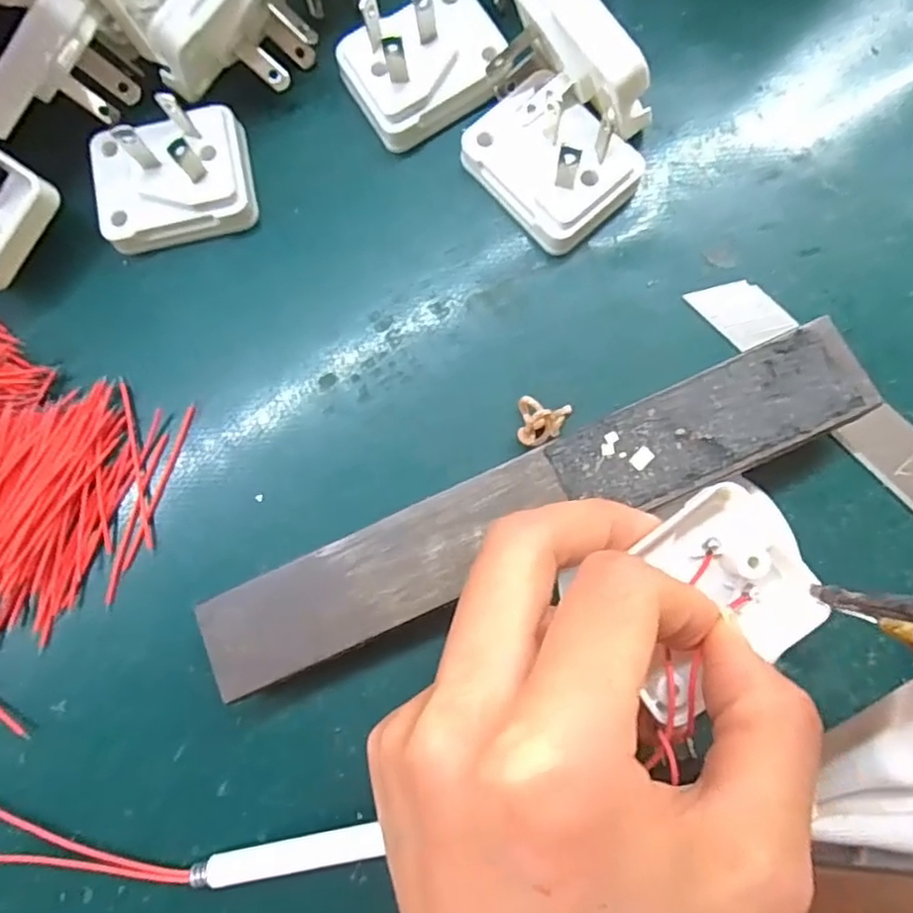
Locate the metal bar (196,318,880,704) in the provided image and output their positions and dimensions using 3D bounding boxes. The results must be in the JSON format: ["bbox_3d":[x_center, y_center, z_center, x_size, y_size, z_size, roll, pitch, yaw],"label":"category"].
[{"bbox_3d":[0.019,0.015,0.182,0.184,0.025,0.027,-25,82,0],"label":"metal bar"}]

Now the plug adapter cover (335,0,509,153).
[{"bbox_3d":[-0.010,-0.125,0.199,0.049,0.021,0.037,-34,82,-1],"label":"plug adapter cover"}]

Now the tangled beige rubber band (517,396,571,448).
[{"bbox_3d":[0.025,-0.010,0.193,0.015,0.005,0.014,14,85,4],"label":"tangled beige rubber band"}]

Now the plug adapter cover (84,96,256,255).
[{"bbox_3d":[-0.090,-0.088,0.201,0.047,0.022,0.037,-11,83,2],"label":"plug adapter cover"}]

